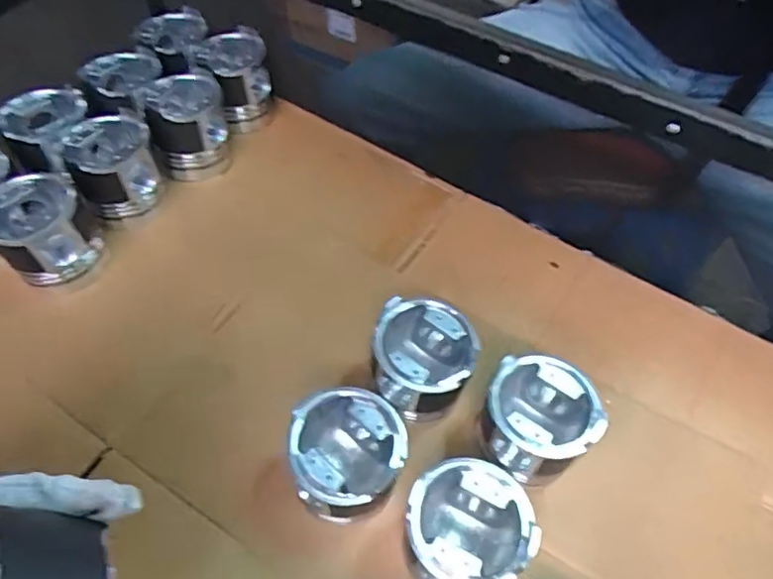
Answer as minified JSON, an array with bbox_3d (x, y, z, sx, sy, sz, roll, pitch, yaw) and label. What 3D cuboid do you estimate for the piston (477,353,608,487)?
[{"bbox_3d":[0.141,0.131,0.558,0.103,0.103,0.098,1,56,-2],"label":"piston"}]

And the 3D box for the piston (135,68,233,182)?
[{"bbox_3d":[-0.258,-0.208,0.772,0.097,0.115,0.101,-20,59,-15],"label":"piston"}]

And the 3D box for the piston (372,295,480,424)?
[{"bbox_3d":[0.035,0.078,0.585,0.099,0.107,0.096,16,57,9],"label":"piston"}]

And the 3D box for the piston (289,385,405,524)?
[{"bbox_3d":[-0.032,0.153,0.525,0.100,0.104,0.097,1,56,-2],"label":"piston"}]

